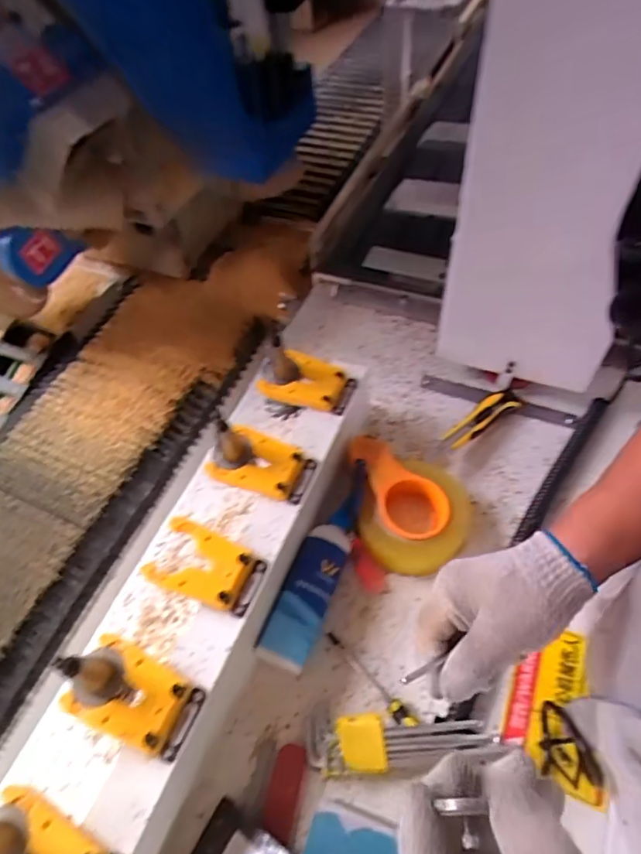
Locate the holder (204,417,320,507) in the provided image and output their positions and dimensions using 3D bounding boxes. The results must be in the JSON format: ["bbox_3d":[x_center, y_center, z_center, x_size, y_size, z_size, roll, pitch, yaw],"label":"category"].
[{"bbox_3d":[-0.068,0.030,0.547,0.114,0.077,0.069,16,58,15],"label":"holder"}]

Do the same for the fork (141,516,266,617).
[{"bbox_3d":[-0.115,0.138,0.501,0.108,0.022,0.067,18,59,17],"label":"fork"}]

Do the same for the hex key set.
[{"bbox_3d":[0.075,0.303,0.487,0.174,0.031,0.046,-5,55,2],"label":"hex key set"}]

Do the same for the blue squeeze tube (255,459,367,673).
[{"bbox_3d":[0.003,0.153,0.578,0.056,0.038,0.241,19,59,17],"label":"blue squeeze tube"}]

